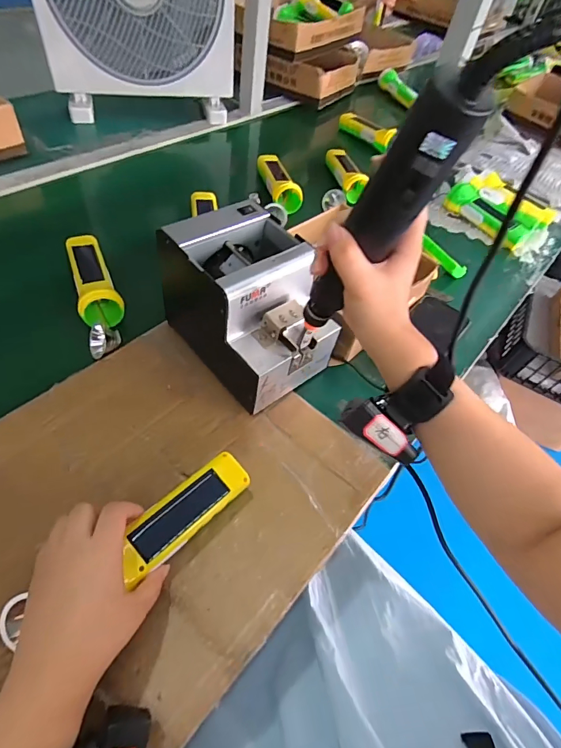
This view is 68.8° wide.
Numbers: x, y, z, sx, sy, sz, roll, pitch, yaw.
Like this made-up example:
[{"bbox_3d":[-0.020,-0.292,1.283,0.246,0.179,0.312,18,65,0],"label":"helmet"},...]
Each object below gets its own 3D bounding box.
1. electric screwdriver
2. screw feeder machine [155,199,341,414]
[{"bbox_3d":[0.058,-0.088,0.324,0.029,0.277,0.033,-20,76,-19],"label":"electric screwdriver"},{"bbox_3d":[-0.033,-0.076,0.476,0.129,0.147,0.177,-27,62,-28],"label":"screw feeder machine"}]

